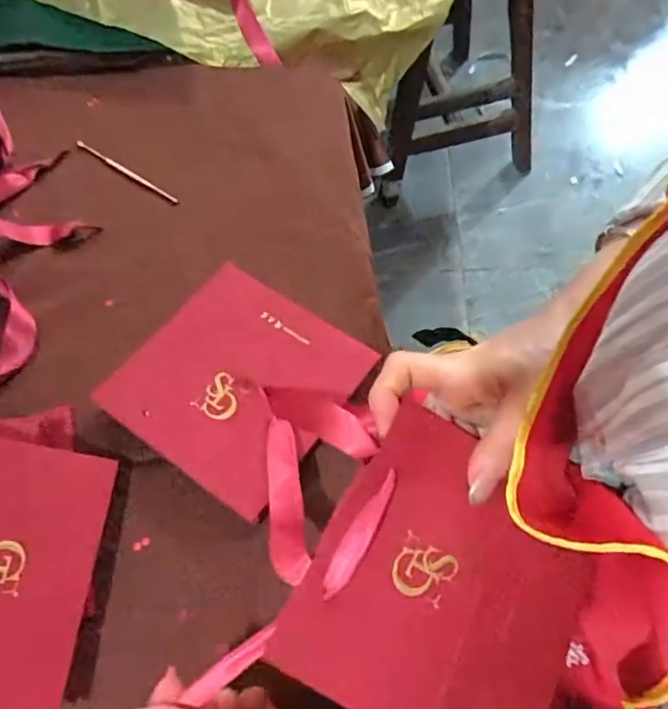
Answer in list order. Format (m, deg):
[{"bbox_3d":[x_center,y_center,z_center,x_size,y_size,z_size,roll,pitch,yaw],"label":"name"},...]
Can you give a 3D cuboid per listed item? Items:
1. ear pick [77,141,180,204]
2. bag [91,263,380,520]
[{"bbox_3d":[-0.179,-0.157,0.461,0.117,0.006,0.006,33,71,16],"label":"ear pick"},{"bbox_3d":[-0.064,0.016,0.368,0.136,0.016,0.135,32,71,16],"label":"bag"}]

